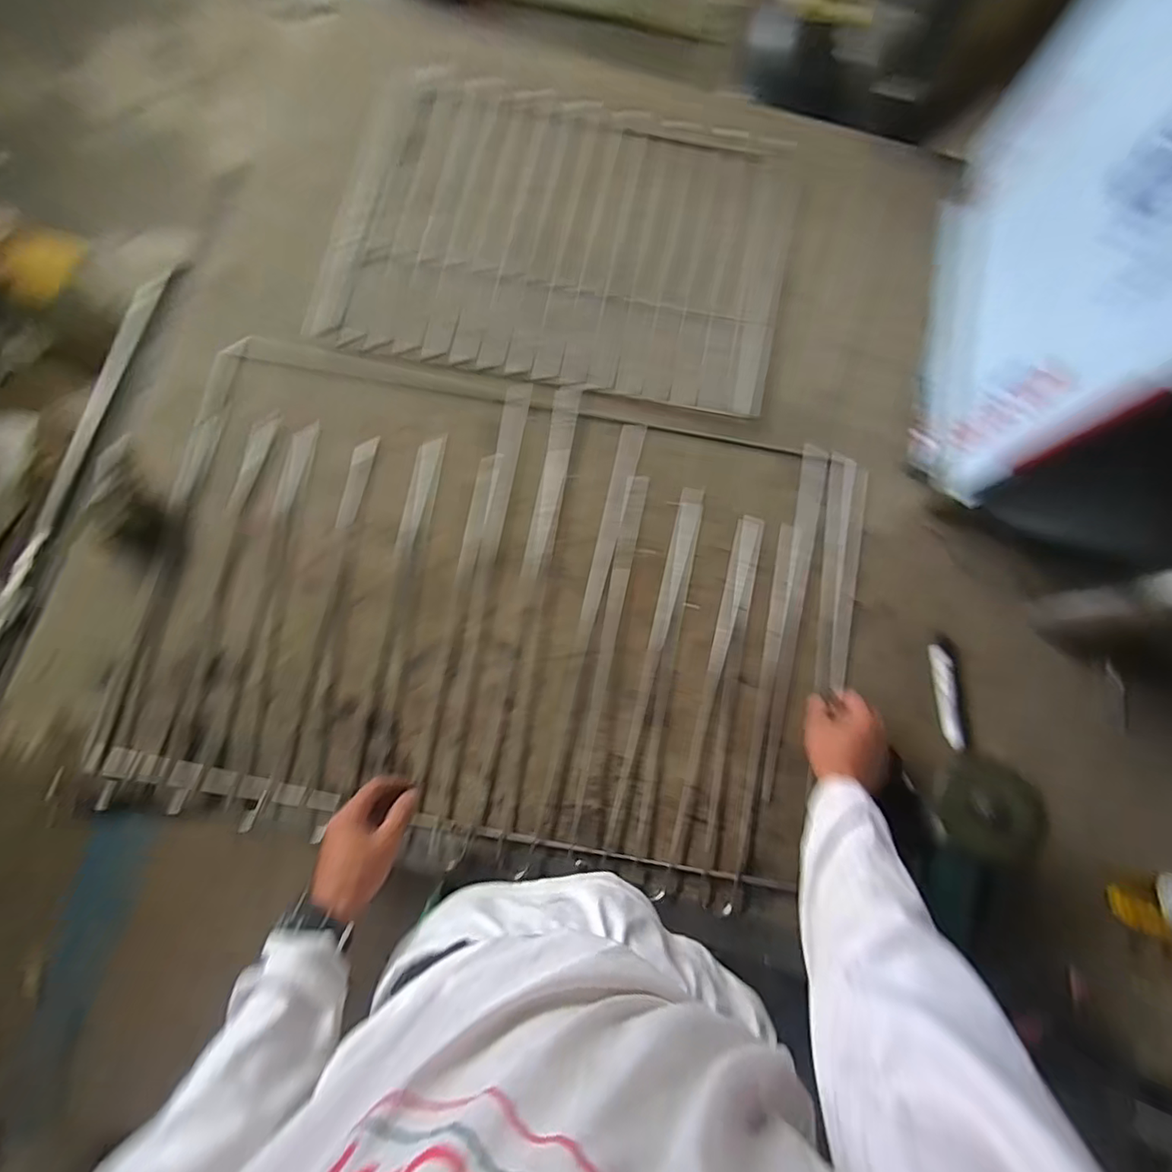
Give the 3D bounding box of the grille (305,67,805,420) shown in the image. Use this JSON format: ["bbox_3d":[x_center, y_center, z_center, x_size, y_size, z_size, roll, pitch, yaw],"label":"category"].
[{"bbox_3d":[-0.020,-0.523,0.791,0.624,0.020,0.494,12,79,1],"label":"grille"}]

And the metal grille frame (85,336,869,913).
[{"bbox_3d":[-0.108,0.027,0.689,0.882,0.015,0.599,9,79,0],"label":"metal grille frame"}]

